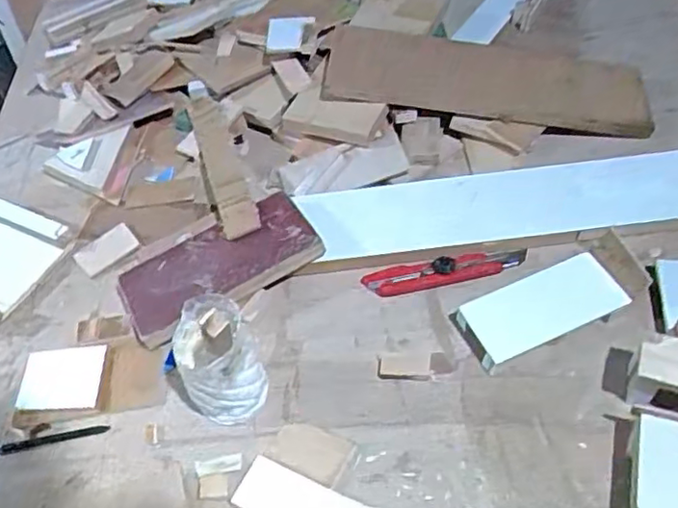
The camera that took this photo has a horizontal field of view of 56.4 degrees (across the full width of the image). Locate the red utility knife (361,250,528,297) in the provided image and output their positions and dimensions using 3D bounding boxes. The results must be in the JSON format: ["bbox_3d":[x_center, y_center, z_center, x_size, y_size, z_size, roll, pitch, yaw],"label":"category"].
[{"bbox_3d":[0.106,0.017,0.631,0.161,0.013,0.031,-9,50,-1],"label":"red utility knife"}]

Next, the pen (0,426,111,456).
[{"bbox_3d":[-0.253,0.163,0.556,0.100,0.004,0.009,-11,47,-3],"label":"pen"}]

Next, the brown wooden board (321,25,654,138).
[{"bbox_3d":[0.180,-0.215,0.775,0.385,0.028,0.123,7,62,-3],"label":"brown wooden board"}]

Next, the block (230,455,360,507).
[{"bbox_3d":[-0.033,0.197,0.494,0.094,0.011,0.041,18,52,21],"label":"block"}]

